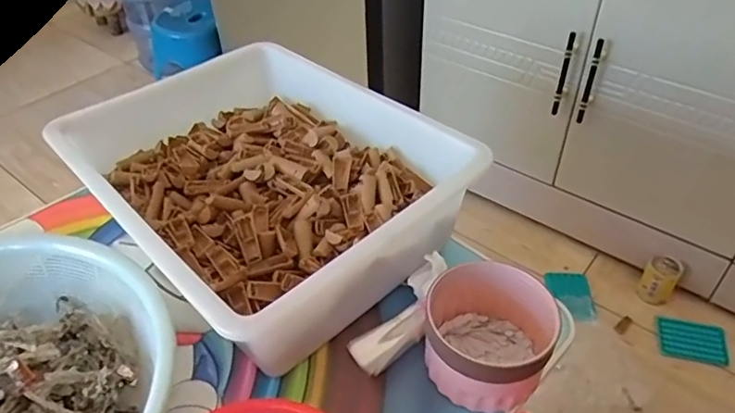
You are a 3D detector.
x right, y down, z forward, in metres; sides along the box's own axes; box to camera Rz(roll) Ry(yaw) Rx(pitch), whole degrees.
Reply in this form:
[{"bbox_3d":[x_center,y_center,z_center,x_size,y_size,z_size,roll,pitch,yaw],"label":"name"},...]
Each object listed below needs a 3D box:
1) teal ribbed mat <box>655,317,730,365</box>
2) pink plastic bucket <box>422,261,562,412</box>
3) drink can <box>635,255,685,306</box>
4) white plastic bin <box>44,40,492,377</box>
[{"bbox_3d":[0.671,0.274,1.143,0.125,0.008,0.094,8,43,12],"label":"teal ribbed mat"},{"bbox_3d":[0.107,0.117,0.504,0.112,0.072,0.110,-2,42,2],"label":"pink plastic bucket"},{"bbox_3d":[0.638,0.162,1.212,0.068,0.102,0.067,-2,42,2],"label":"drink can"},{"bbox_3d":[-0.121,-0.025,0.639,0.314,0.126,0.396,-33,50,-29],"label":"white plastic bin"}]

